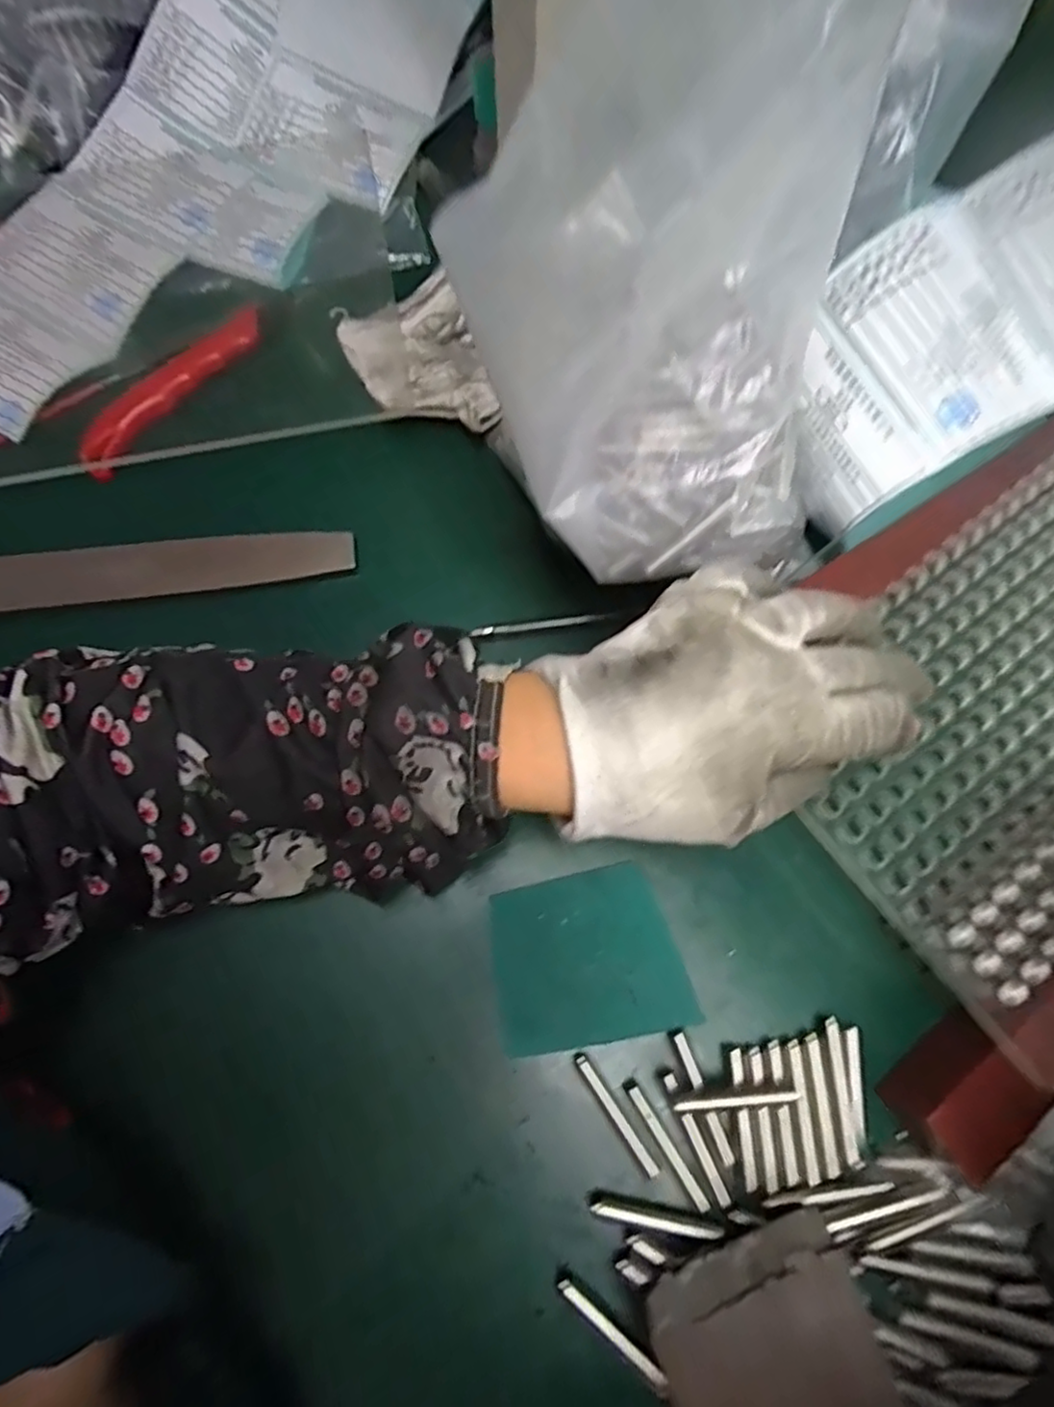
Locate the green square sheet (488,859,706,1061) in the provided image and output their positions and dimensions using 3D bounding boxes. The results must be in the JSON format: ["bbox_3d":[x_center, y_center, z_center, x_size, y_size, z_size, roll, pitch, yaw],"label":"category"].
[{"bbox_3d":[0.024,0.105,0.269,0.076,0.004,0.066,-15,77,2],"label":"green square sheet"}]

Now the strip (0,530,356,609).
[{"bbox_3d":[-0.192,-0.064,0.311,0.215,0.009,0.026,-7,77,-5],"label":"strip"}]

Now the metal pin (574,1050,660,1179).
[{"bbox_3d":[0.035,0.158,0.252,0.006,0.005,0.047,-34,81,-11],"label":"metal pin"}]

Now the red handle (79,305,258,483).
[{"bbox_3d":[-0.180,-0.163,0.333,0.023,0.011,0.119,37,77,6],"label":"red handle"}]

